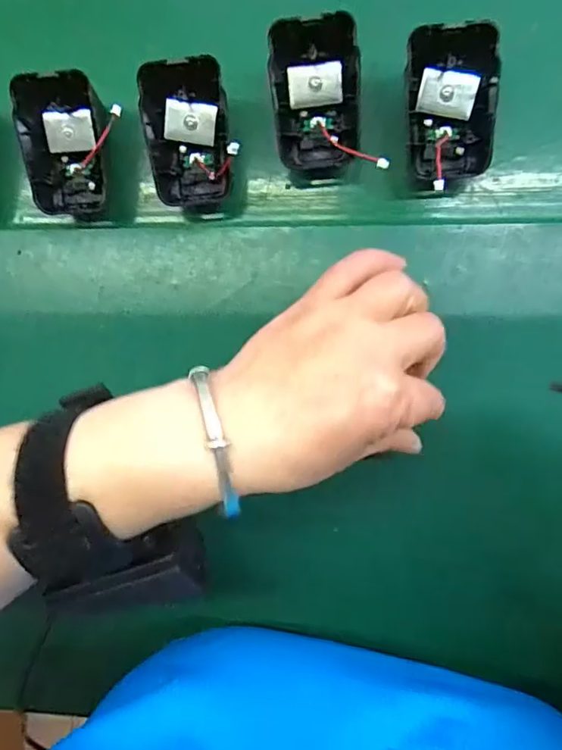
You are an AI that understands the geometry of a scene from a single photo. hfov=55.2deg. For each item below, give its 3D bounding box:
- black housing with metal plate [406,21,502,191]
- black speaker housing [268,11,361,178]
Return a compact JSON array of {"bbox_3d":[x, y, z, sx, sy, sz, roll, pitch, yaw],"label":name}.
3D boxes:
[{"bbox_3d":[0.086,-0.135,0.272,0.042,0.025,0.066,-3,98,6],"label":"black housing with metal plate"},{"bbox_3d":[0.019,-0.144,0.283,0.045,0.026,0.068,-5,97,6],"label":"black speaker housing"}]

